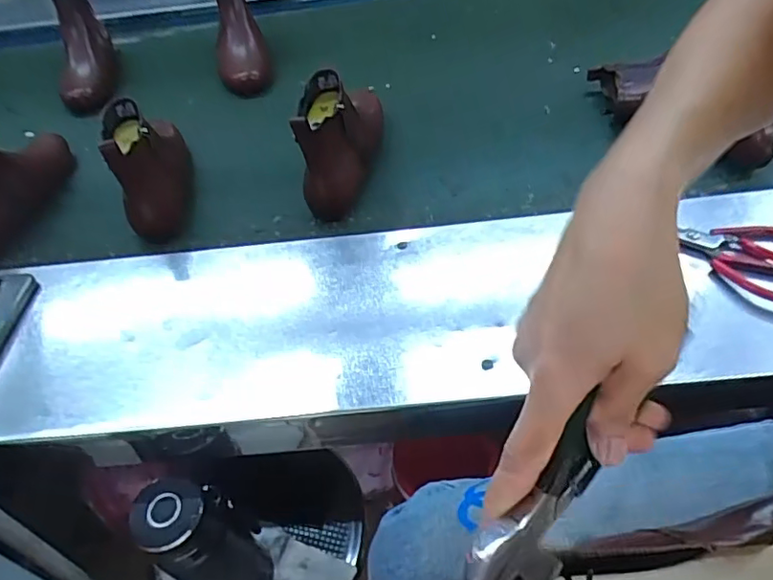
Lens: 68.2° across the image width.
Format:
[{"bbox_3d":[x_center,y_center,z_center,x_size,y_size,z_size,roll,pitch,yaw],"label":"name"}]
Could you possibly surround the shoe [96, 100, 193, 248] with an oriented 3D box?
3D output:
[{"bbox_3d":[-0.304,-0.170,0.739,0.080,0.140,0.199,-18,48,-9],"label":"shoe"}]

